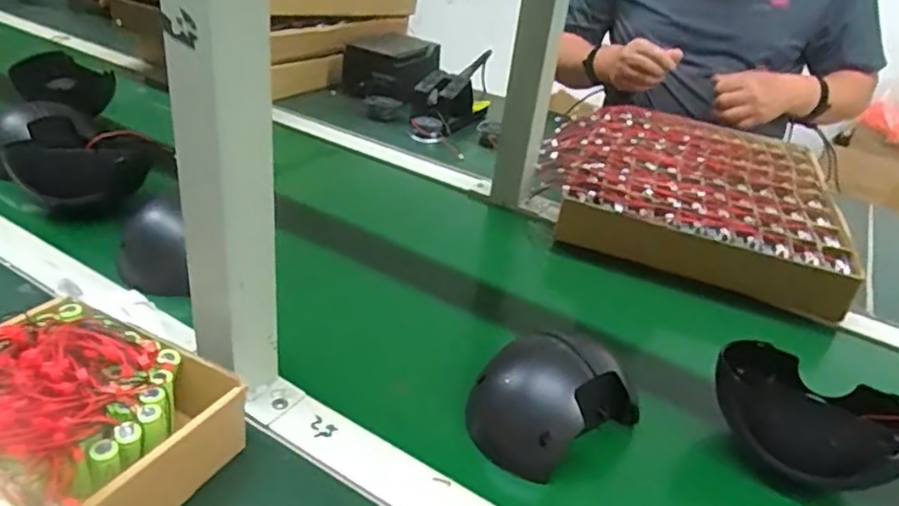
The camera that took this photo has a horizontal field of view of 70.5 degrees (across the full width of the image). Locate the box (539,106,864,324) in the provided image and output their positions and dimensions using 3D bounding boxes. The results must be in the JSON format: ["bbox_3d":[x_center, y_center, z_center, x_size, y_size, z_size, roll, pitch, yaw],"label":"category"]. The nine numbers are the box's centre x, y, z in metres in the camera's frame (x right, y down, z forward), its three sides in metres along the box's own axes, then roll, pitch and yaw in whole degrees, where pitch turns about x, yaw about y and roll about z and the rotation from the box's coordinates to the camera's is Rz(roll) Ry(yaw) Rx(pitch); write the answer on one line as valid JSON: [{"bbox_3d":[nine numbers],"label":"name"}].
[{"bbox_3d":[0.312,-0.095,0.848,0.356,0.059,0.429,17,31,16],"label":"box"}]

